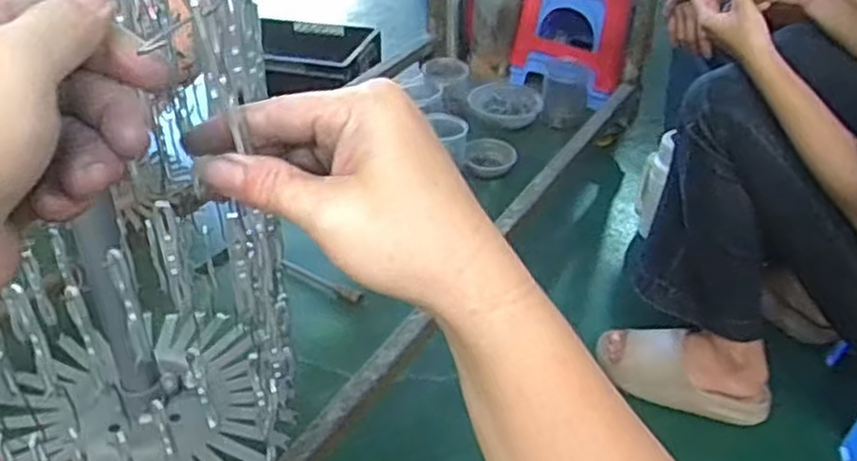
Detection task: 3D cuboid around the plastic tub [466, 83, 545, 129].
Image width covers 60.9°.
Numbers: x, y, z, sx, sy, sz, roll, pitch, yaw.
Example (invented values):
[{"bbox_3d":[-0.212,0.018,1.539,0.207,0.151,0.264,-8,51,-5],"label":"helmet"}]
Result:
[{"bbox_3d":[0.173,-0.282,1.681,0.166,0.057,0.133,12,39,13],"label":"plastic tub"}]

